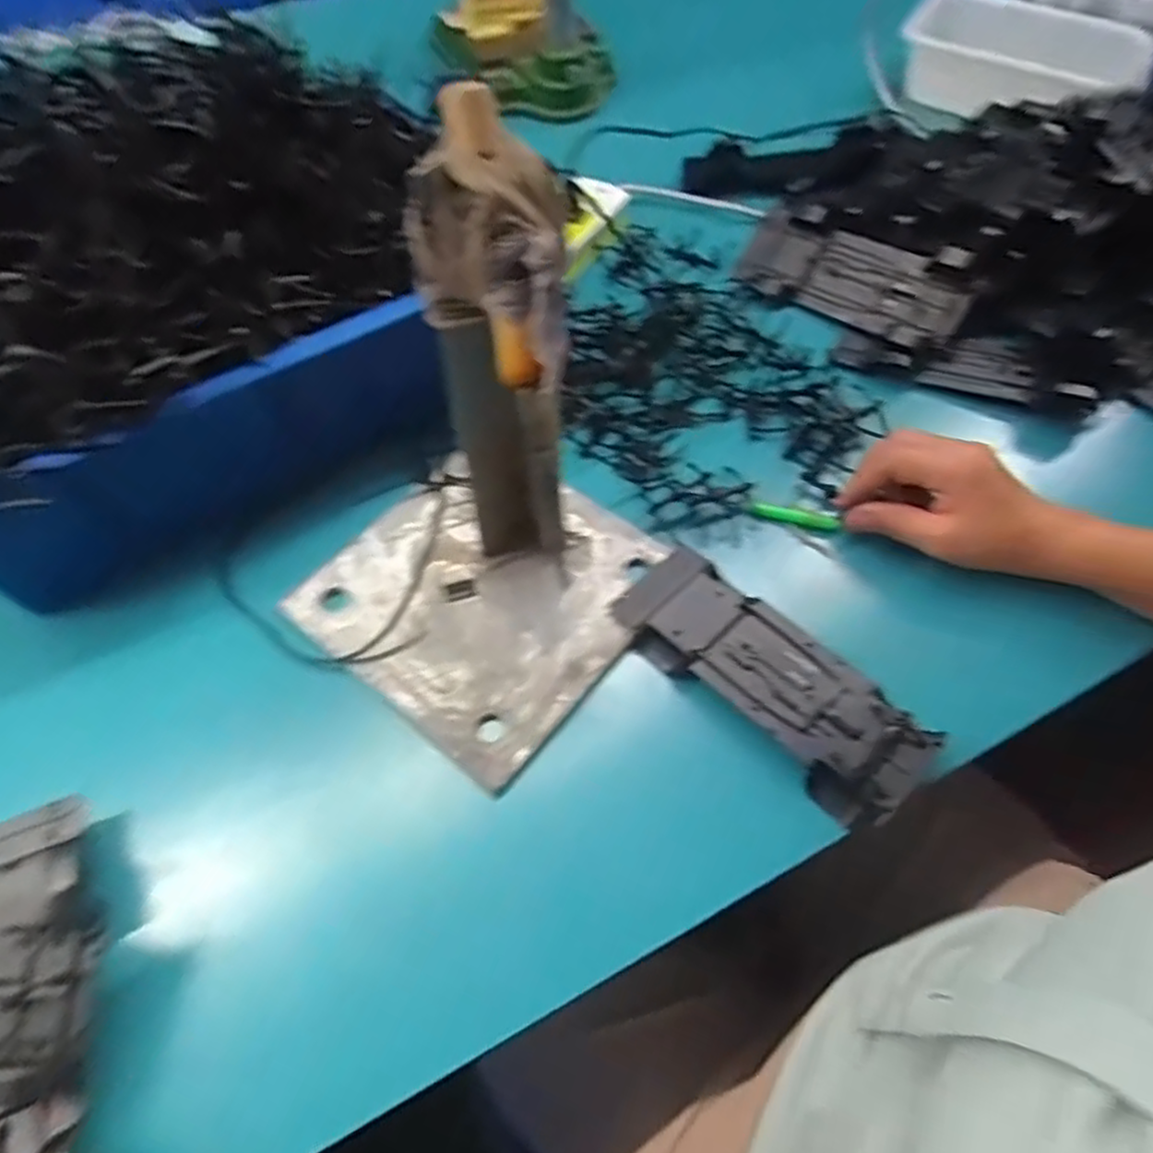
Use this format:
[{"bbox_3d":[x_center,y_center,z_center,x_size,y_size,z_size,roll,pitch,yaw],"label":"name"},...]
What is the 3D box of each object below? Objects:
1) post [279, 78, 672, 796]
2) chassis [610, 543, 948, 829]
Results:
[{"bbox_3d":[-0.054,-0.063,0.377,0.193,0.261,0.198,35,63,20],"label":"post"},{"bbox_3d":[0.113,0.056,0.437,0.193,0.024,0.074,39,64,22],"label":"chassis"}]

